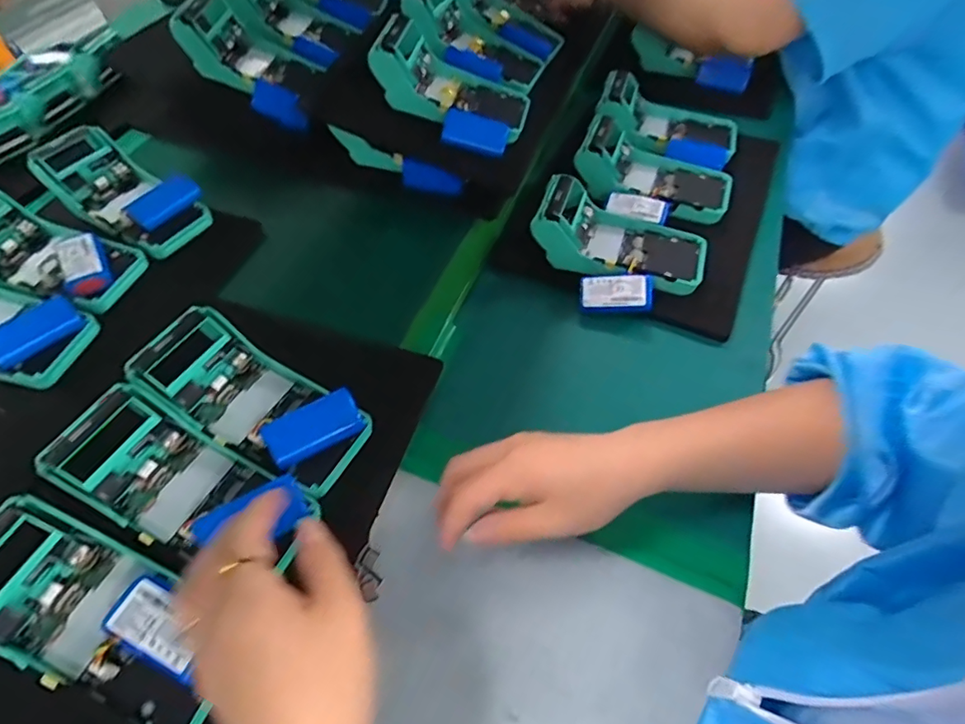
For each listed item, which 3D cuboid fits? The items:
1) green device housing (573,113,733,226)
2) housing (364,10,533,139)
[{"bbox_3d":[0.192,-0.213,0.584,0.170,0.061,0.087,16,50,8],"label":"green device housing"},{"bbox_3d":[-0.027,-0.303,0.567,0.155,0.080,0.115,21,51,12],"label":"housing"}]

